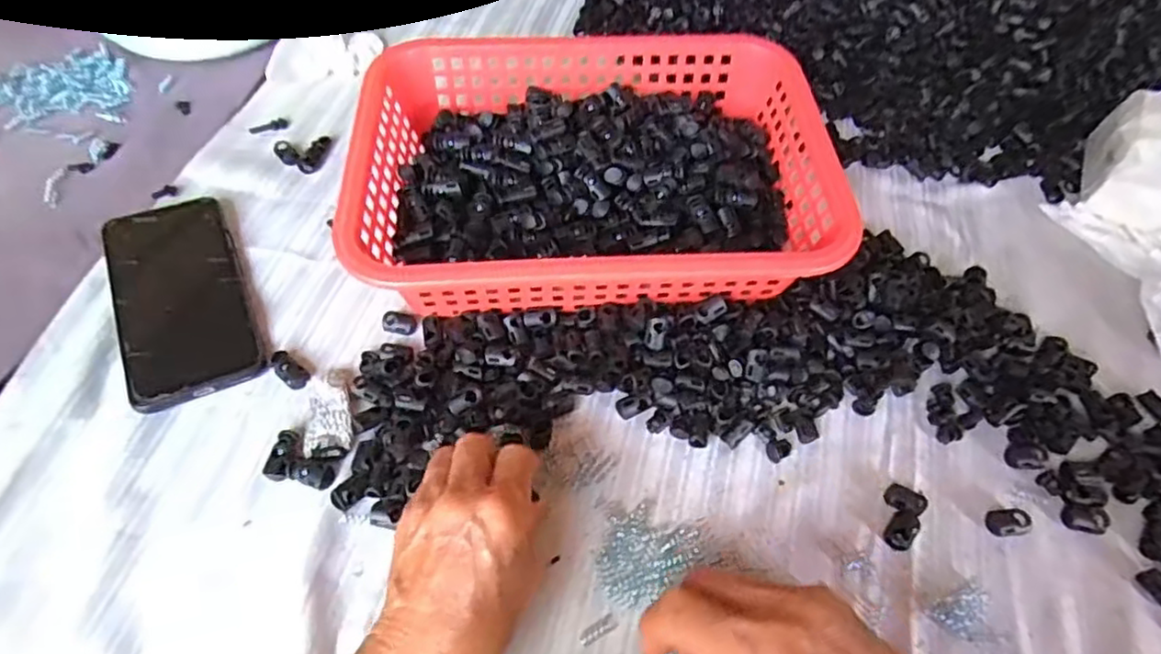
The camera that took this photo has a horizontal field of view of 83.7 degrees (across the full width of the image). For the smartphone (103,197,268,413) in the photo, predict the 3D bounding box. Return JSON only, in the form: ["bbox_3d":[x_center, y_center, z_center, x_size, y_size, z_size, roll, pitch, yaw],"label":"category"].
[{"bbox_3d":[-0.264,-0.023,0.429,0.076,0.012,0.165,-23,61,-15],"label":"smartphone"}]

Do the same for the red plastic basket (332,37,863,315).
[{"bbox_3d":[0.006,-0.105,0.449,0.300,0.075,0.202,-3,58,-3],"label":"red plastic basket"}]

